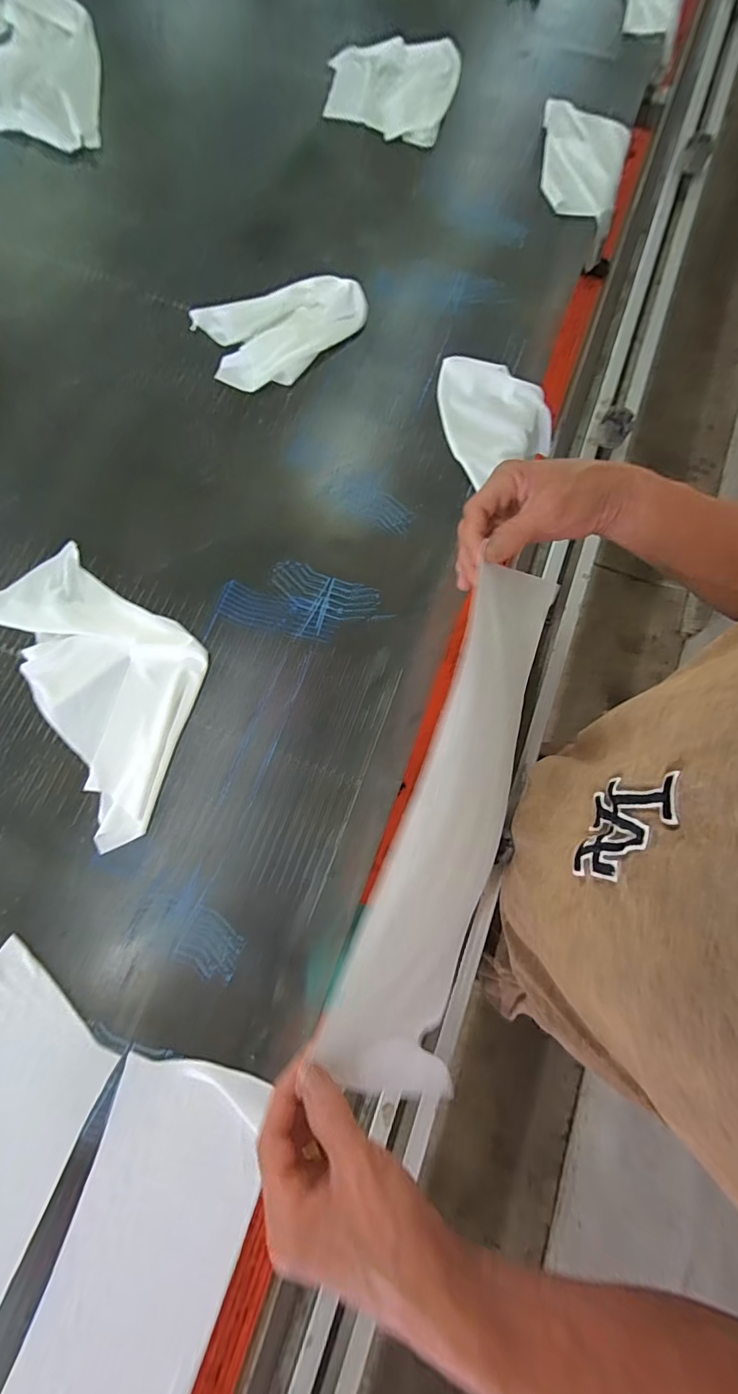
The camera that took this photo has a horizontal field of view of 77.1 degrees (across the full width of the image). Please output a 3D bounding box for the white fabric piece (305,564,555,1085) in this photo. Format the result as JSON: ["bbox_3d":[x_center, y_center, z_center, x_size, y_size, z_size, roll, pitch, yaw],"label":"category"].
[{"bbox_3d":[0.079,0.092,0.406,0.103,0.101,0.434,19,80,4],"label":"white fabric piece"}]

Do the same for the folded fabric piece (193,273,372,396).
[{"bbox_3d":[-0.104,-0.472,0.593,0.210,0.014,0.127,-21,79,-5],"label":"folded fabric piece"}]

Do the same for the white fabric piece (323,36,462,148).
[{"bbox_3d":[0.029,-0.908,0.689,0.190,0.041,0.174,13,77,0],"label":"white fabric piece"}]

